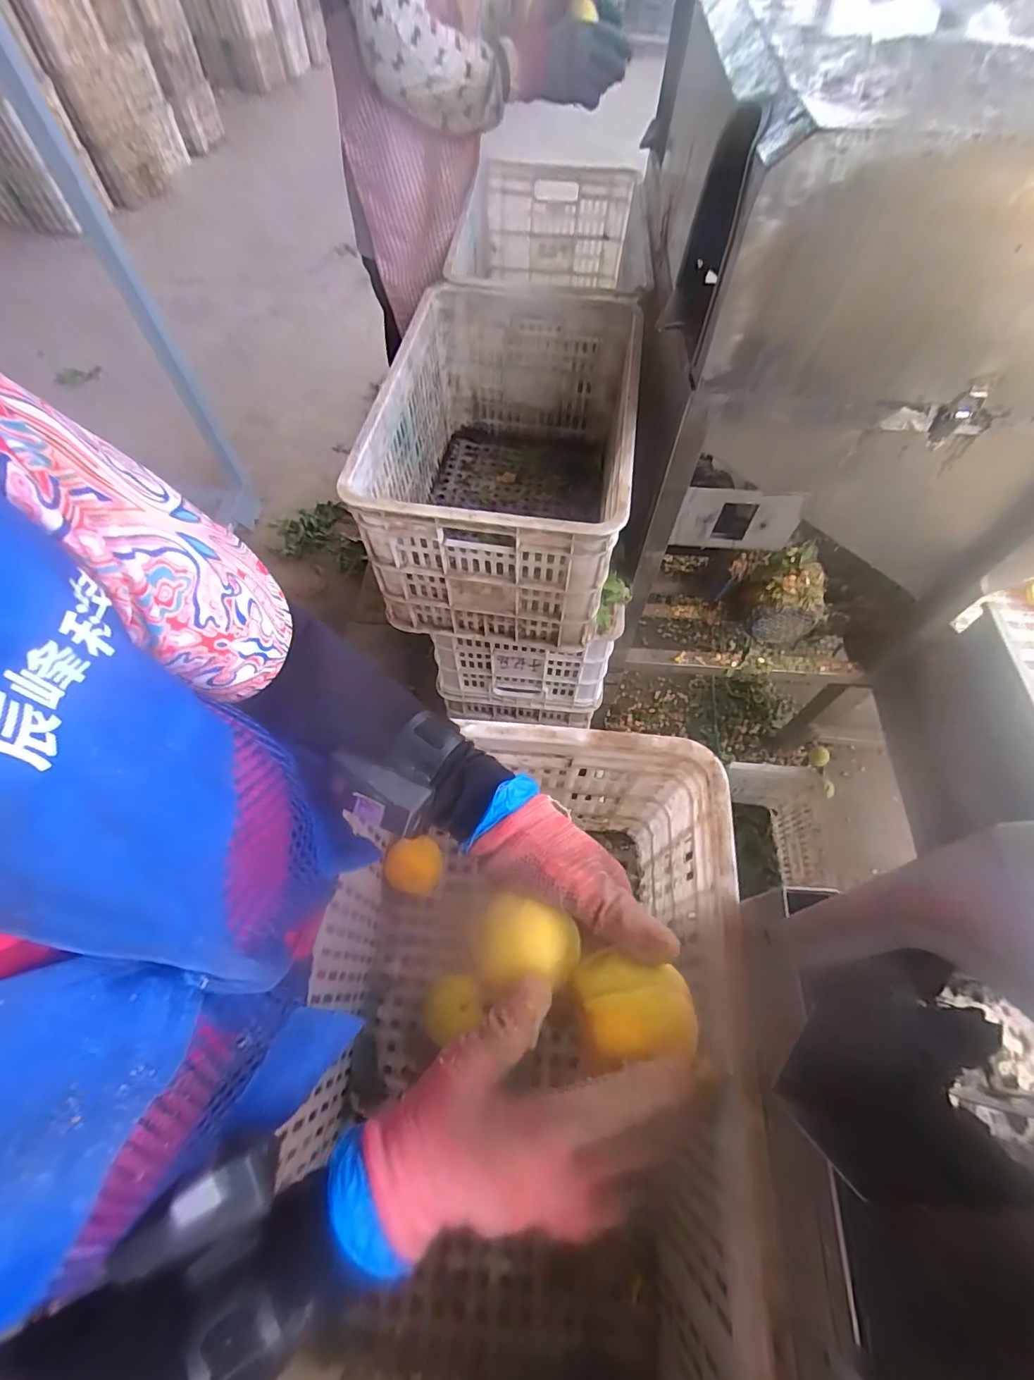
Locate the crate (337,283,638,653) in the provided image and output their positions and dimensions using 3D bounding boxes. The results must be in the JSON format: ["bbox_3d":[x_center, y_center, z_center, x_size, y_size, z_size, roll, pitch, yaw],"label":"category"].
[{"bbox_3d":[-0.015,-0.365,0.863,0.348,0.293,0.544,6,61,3],"label":"crate"}]

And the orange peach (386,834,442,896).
[{"bbox_3d":[-0.122,0.215,0.638,0.062,0.054,0.062,0,61,0],"label":"orange peach"}]

